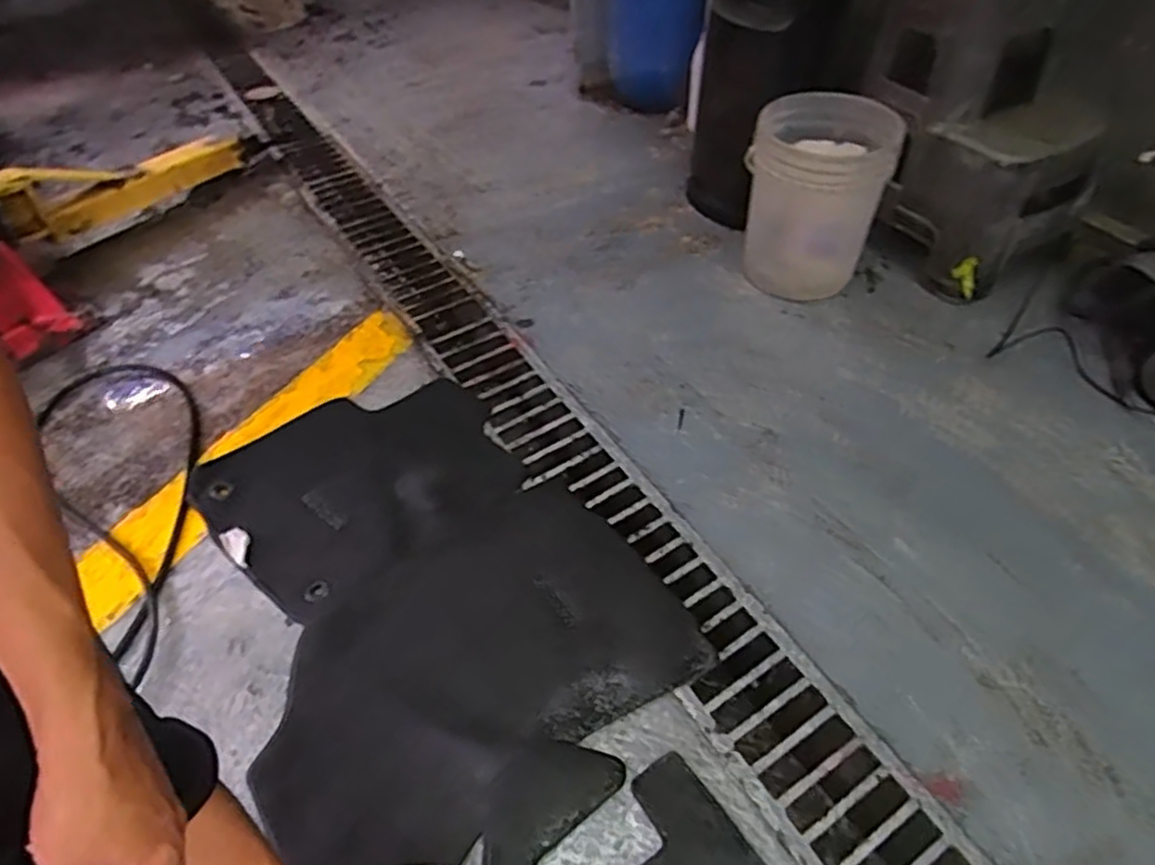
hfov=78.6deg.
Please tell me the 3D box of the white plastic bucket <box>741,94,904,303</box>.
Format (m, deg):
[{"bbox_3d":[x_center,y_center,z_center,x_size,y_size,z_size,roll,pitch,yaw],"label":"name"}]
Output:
[{"bbox_3d":[0.532,-0.508,1.630,0.299,0.387,0.315,15,50,13],"label":"white plastic bucket"}]

